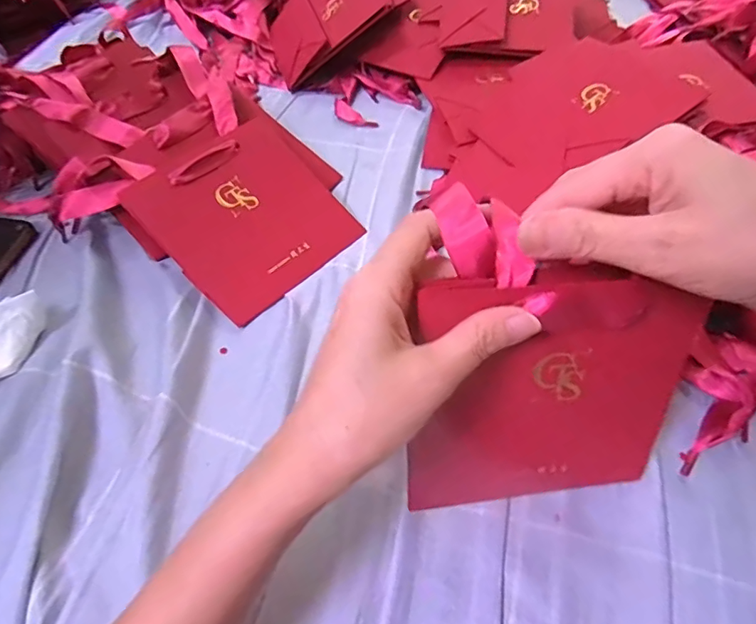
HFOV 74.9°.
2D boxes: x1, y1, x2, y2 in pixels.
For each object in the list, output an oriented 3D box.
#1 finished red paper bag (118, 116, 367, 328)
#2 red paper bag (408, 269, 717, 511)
[{"bbox_3d":[-0.102,-0.080,0.403,0.138,0.008,0.141,47,64,2],"label":"finished red paper bag"},{"bbox_3d":[0.087,0.042,0.247,0.135,0.140,0.007,-3,31,-6],"label":"red paper bag"}]

